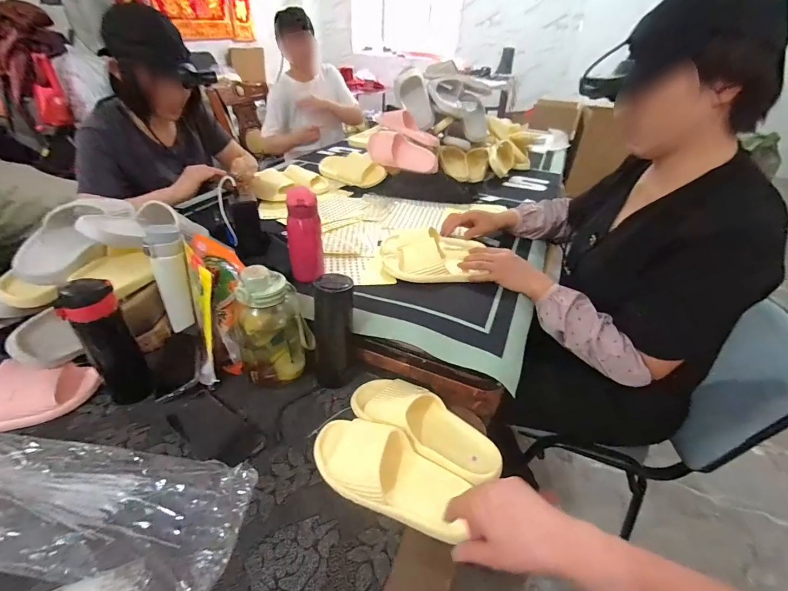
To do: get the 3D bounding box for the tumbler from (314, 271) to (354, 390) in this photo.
[{"bbox_3d":[-0.104,0.066,0.625,0.075,0.188,0.070,2,36,-2],"label":"tumbler"}]

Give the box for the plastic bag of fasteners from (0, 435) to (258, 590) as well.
[{"bbox_3d":[-0.460,0.257,0.464,0.521,0.015,0.148,6,36,3],"label":"plastic bag of fasteners"}]

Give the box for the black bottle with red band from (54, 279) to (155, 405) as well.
[{"bbox_3d":[-0.443,0.075,0.566,0.067,0.203,0.063,-23,43,-32],"label":"black bottle with red band"}]

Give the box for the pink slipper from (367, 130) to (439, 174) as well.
[{"bbox_3d":[0.027,-0.461,1.175,0.243,0.104,0.079,20,25,5],"label":"pink slipper"}]

